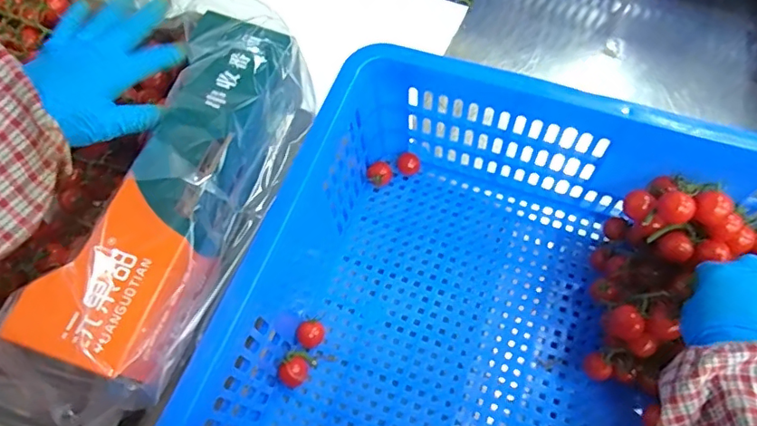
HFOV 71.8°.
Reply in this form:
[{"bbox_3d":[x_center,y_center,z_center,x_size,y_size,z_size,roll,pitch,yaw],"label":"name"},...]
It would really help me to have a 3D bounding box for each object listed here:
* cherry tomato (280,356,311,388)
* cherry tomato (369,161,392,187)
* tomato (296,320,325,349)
[{"bbox_3d":[-0.079,0.150,0.493,0.028,0.018,0.024,-38,73,-16],"label":"cherry tomato"},{"bbox_3d":[0.001,-0.043,0.581,0.023,0.020,0.024,35,70,12],"label":"cherry tomato"},{"bbox_3d":[-0.066,0.118,0.508,0.026,0.020,0.023,-28,71,-13],"label":"tomato"}]

